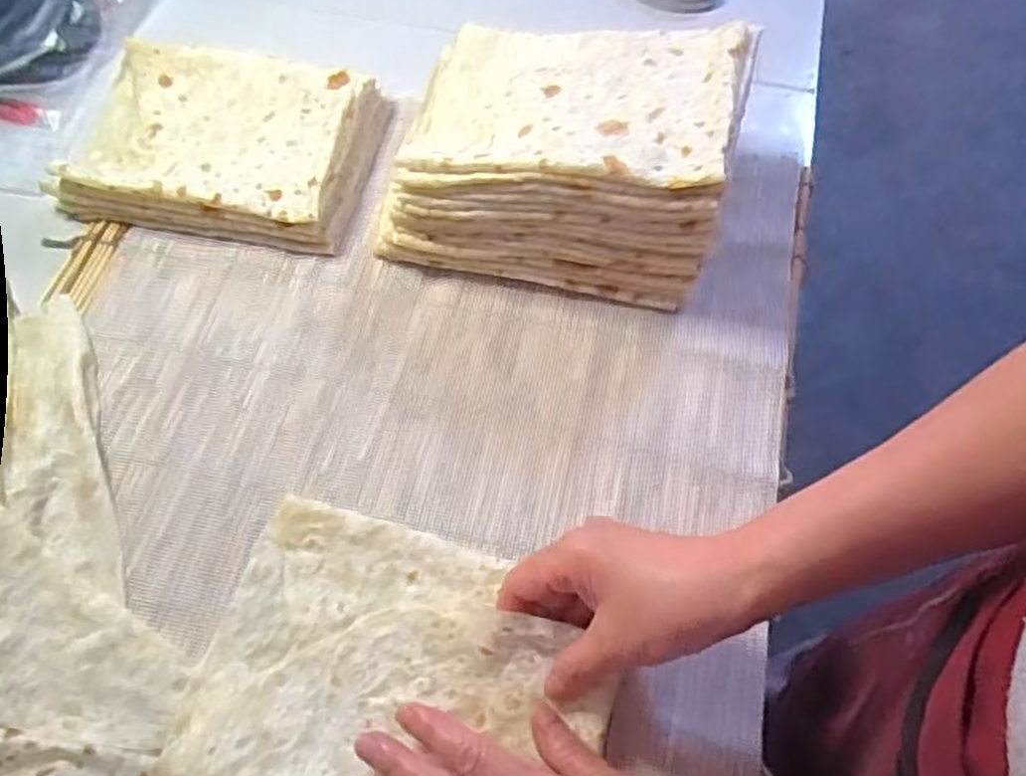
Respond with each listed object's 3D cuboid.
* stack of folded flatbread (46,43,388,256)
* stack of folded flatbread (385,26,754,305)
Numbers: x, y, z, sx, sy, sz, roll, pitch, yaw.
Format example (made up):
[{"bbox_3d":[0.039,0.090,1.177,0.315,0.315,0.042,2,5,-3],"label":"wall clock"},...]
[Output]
[{"bbox_3d":[-0.227,-0.191,0.573,0.231,0.040,0.157,10,65,5],"label":"stack of folded flatbread"},{"bbox_3d":[0.031,-0.171,0.522,0.222,0.122,0.169,11,65,5],"label":"stack of folded flatbread"}]

